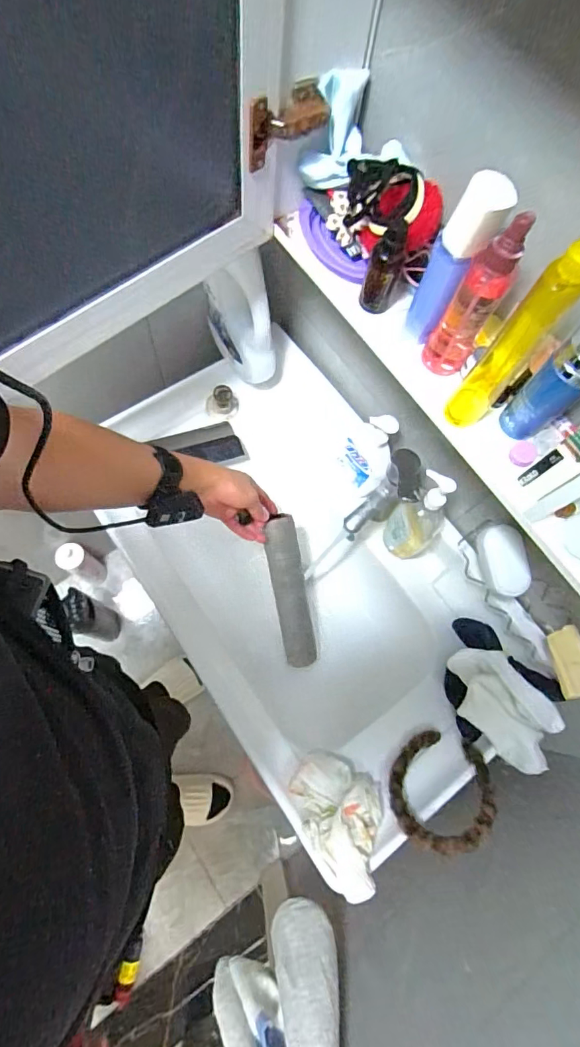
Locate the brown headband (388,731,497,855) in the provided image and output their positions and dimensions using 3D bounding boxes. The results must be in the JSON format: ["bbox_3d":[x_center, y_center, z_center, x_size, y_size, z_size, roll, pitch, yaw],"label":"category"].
[{"bbox_3d":[0.213,0.376,0.650,0.139,0.022,0.156,-3,38,8],"label":"brown headband"}]

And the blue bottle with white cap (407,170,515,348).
[{"bbox_3d":[0.152,-0.238,0.432,0.047,0.157,0.032,23,71,3],"label":"blue bottle with white cap"}]

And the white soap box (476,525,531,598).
[{"bbox_3d":[0.298,0.051,0.636,0.053,0.046,0.098,0,71,-5],"label":"white soap box"}]

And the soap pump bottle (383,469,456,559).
[{"bbox_3d":[0.202,0.000,0.710,0.087,0.247,0.063,42,75,11],"label":"soap pump bottle"}]

